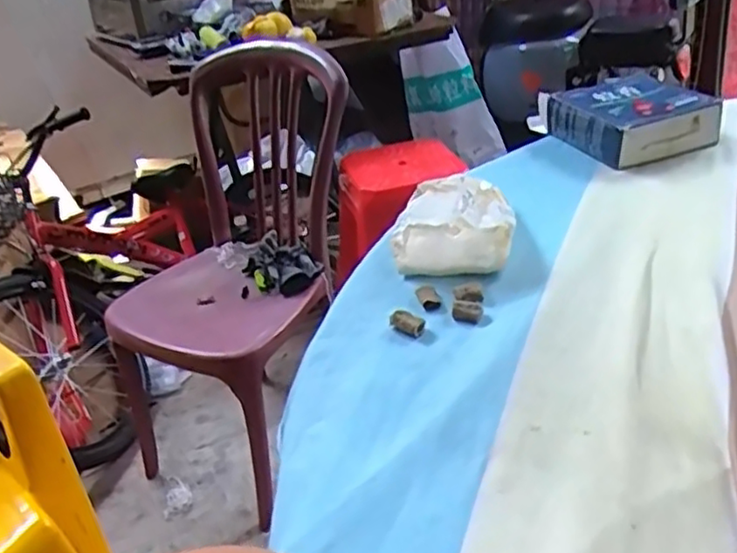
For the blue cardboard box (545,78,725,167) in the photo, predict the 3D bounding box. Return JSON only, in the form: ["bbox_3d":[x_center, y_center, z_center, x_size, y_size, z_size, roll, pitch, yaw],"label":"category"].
[{"bbox_3d":[0.313,-0.188,0.798,0.148,0.049,0.154,-17,33,-16],"label":"blue cardboard box"}]

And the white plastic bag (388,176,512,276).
[{"bbox_3d":[0.081,-0.056,0.648,0.111,0.043,0.154,1,32,12],"label":"white plastic bag"}]

